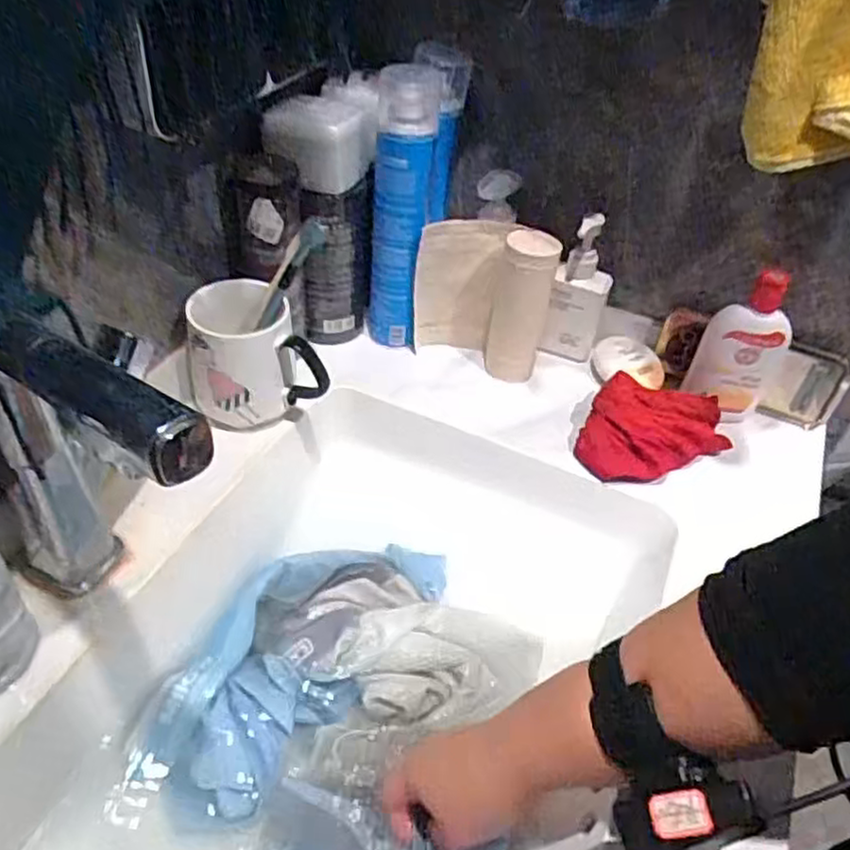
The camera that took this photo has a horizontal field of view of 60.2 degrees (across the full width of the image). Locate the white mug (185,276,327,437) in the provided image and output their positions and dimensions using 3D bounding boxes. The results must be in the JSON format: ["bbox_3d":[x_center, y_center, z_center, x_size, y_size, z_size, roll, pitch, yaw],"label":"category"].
[{"bbox_3d":[-0.145,-0.060,0.632,0.115,0.096,0.086,-2,44,-9],"label":"white mug"}]

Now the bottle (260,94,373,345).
[{"bbox_3d":[-0.094,-0.185,0.682,0.085,0.219,0.071,1,43,-7],"label":"bottle"}]

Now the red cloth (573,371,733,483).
[{"bbox_3d":[0.203,0.008,0.646,0.123,0.030,0.101,14,72,8],"label":"red cloth"}]

